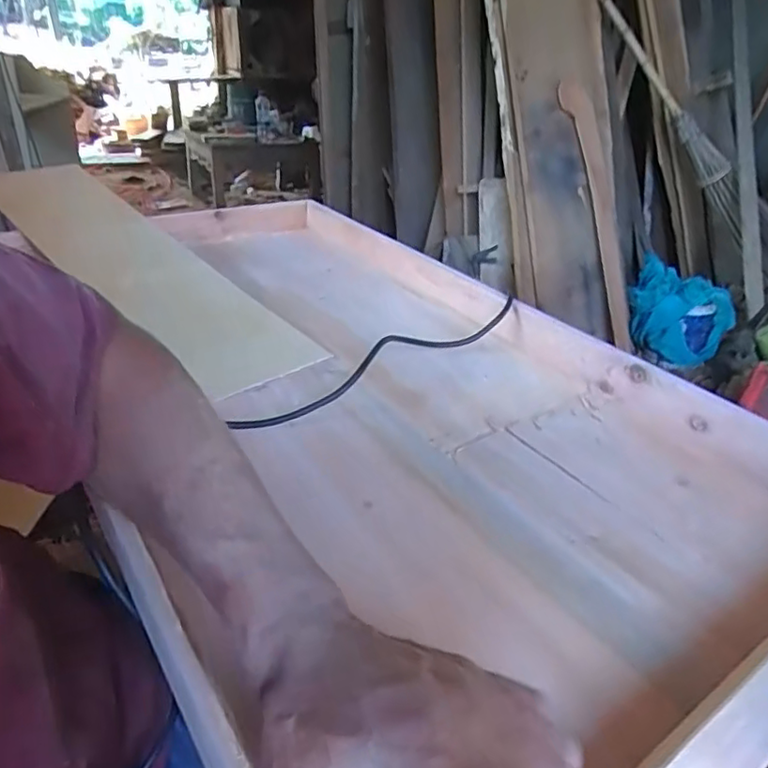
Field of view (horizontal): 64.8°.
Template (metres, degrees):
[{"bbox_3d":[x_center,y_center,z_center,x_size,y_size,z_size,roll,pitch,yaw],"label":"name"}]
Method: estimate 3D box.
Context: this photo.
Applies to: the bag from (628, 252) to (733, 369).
[{"bbox_3d":[0.798,-0.198,1.649,0.252,0.186,0.242,16,33,19],"label":"bag"}]

